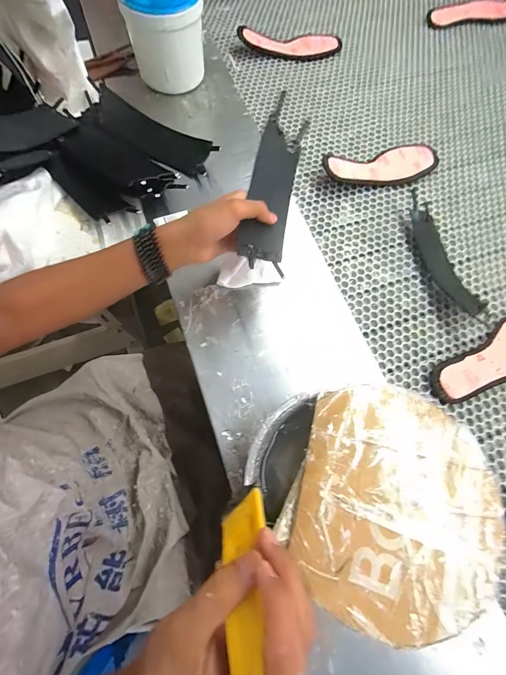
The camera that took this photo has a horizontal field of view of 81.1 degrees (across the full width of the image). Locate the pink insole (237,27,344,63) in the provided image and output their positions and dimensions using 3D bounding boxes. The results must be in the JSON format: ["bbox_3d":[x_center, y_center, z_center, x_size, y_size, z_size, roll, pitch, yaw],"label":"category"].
[{"bbox_3d":[0.089,-0.681,0.683,0.240,0.027,0.092,-3,71,-3],"label":"pink insole"}]

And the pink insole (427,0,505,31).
[{"bbox_3d":[0.581,-0.846,0.774,0.247,0.013,0.090,-15,72,-7],"label":"pink insole"}]

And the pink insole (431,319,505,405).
[{"bbox_3d":[0.378,0.032,0.453,0.250,0.016,0.079,-29,74,-11],"label":"pink insole"}]

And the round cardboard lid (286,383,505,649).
[{"bbox_3d":[0.148,0.164,0.297,0.195,0.009,0.219,16,71,4],"label":"round cardboard lid"}]

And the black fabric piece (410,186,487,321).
[{"bbox_3d":[0.324,-0.149,0.510,0.060,0.028,0.257,-15,72,-7],"label":"black fabric piece"}]

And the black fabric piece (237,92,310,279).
[{"bbox_3d":[0.026,-0.199,0.387,0.062,0.016,0.224,14,81,-23],"label":"black fabric piece"}]

